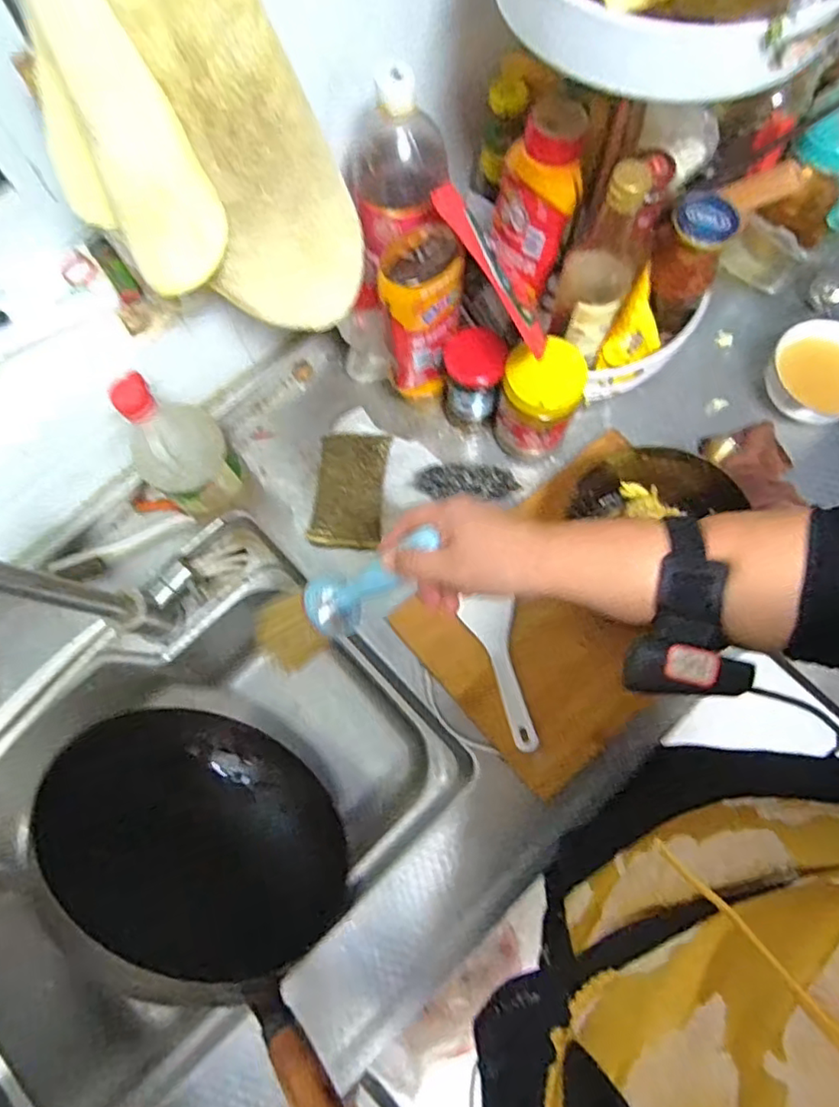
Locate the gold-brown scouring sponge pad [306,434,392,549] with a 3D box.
[{"bbox_3d":[-0.079,-0.073,0.695,0.079,0.025,0.132,6,72,1],"label":"gold-brown scouring sponge pad"}]

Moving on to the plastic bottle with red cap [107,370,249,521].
[{"bbox_3d":[-0.237,-0.101,0.605,0.085,0.206,0.080,-33,75,-11],"label":"plastic bottle with red cap"}]

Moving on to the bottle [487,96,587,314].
[{"bbox_3d":[0.115,-0.355,0.607,0.071,0.186,0.085,6,72,2],"label":"bottle"}]

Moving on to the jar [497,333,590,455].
[{"bbox_3d":[0.125,-0.157,0.655,0.079,0.142,0.072,0,72,0],"label":"jar"}]

